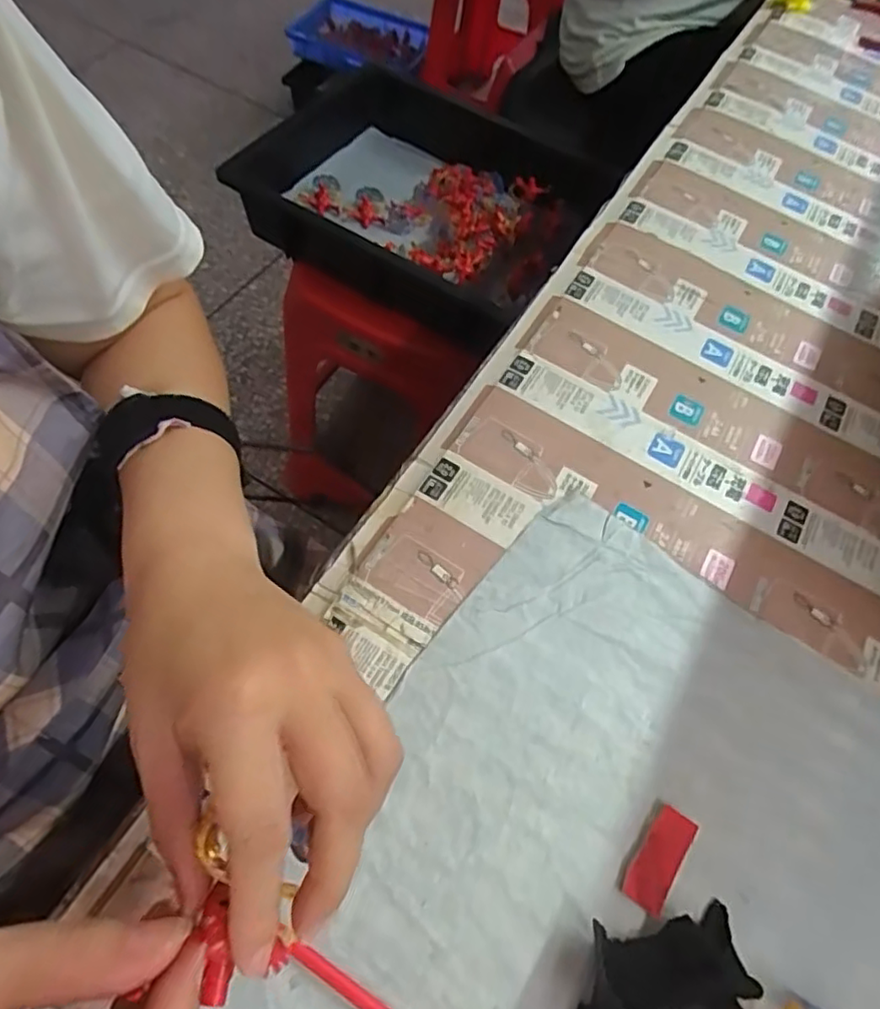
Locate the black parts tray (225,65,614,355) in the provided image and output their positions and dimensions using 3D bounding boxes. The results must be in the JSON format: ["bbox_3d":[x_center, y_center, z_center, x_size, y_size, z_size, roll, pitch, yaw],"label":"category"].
[{"bbox_3d":[-0.044,-0.408,0.802,0.446,0.090,0.323,33,65,13],"label":"black parts tray"}]

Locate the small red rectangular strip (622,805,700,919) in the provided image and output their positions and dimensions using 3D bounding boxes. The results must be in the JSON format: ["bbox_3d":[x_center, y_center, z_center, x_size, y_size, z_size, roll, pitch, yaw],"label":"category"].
[{"bbox_3d":[0.099,0.160,0.280,0.019,0.007,0.042,32,64,12],"label":"small red rectangular strip"}]

